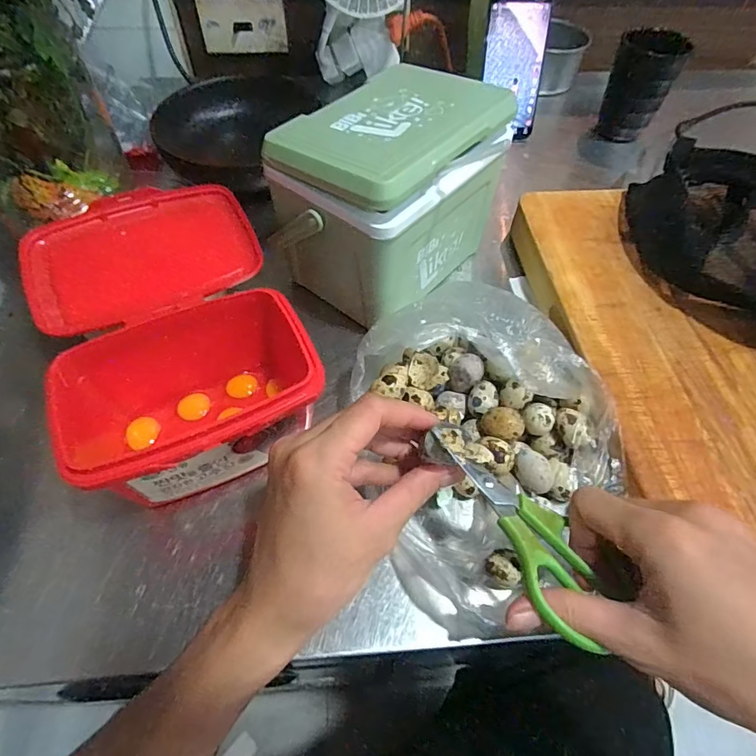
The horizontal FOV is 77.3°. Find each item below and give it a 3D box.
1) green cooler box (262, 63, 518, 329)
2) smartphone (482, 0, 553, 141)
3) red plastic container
[{"bbox_3d":[0.009,-0.159,0.409,0.125,0.143,0.172,35,62,20],"label":"green cooler box"},{"bbox_3d":[0.164,-0.375,0.571,0.069,0.149,0.006,2,33,3],"label":"smartphone"},{"bbox_3d":[-0.150,-0.027,0.361,0.156,0.102,0.228,-24,60,-16],"label":"red plastic container"}]

